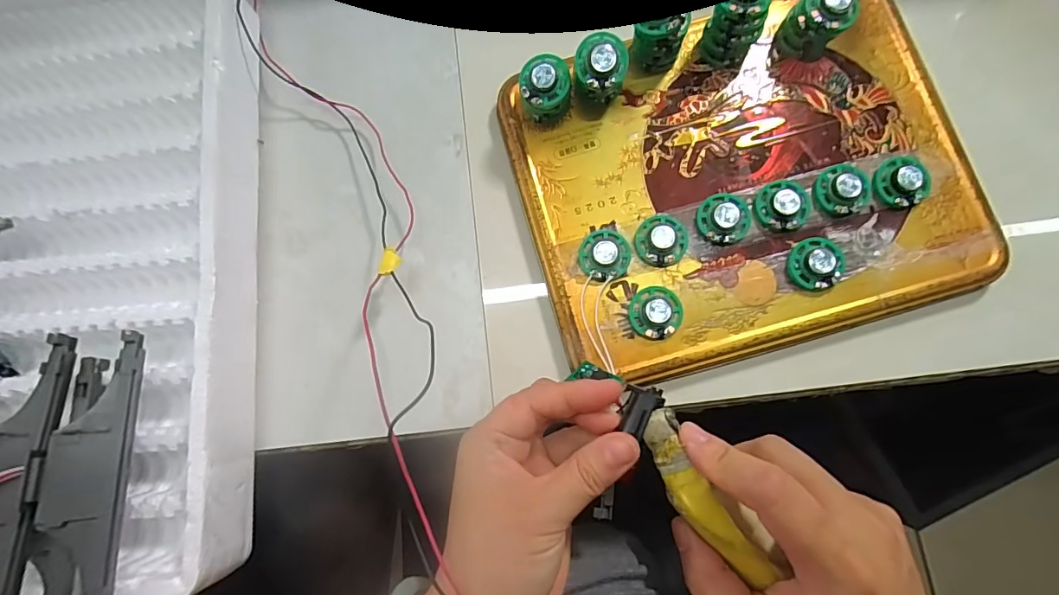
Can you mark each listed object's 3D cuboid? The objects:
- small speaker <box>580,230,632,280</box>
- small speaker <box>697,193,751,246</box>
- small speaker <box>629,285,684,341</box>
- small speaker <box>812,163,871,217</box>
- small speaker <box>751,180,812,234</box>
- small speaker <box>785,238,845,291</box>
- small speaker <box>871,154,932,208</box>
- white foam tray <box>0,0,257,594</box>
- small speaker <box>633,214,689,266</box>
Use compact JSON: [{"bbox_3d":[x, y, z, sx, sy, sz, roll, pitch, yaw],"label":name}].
[{"bbox_3d":[0.041,-0.024,0.263,0.027,0.010,0.027,-1,80,4],"label":"small speaker"},{"bbox_3d":[0.106,-0.043,0.262,0.028,0.009,0.027,-1,80,4],"label":"small speaker"},{"bbox_3d":[0.068,0.008,0.255,0.028,0.011,0.028,-1,80,4],"label":"small speaker"},{"bbox_3d":[0.170,-0.059,0.261,0.031,0.009,0.027,-29,80,-1],"label":"small speaker"},{"bbox_3d":[0.137,-0.049,0.261,0.030,0.009,0.028,-1,80,4],"label":"small speaker"},{"bbox_3d":[0.152,-0.018,0.256,0.026,0.009,0.027,-1,80,4],"label":"small speaker"},{"bbox_3d":[0.201,-0.063,0.260,0.031,0.011,0.028,-25,79,0],"label":"small speaker"},{"bbox_3d":[-0.285,-0.016,0.273,0.257,0.058,0.341,-5,80,3],"label":"white foam tray"},{"bbox_3d":[0.072,-0.032,0.263,0.027,0.007,0.029,-4,80,4],"label":"small speaker"}]

